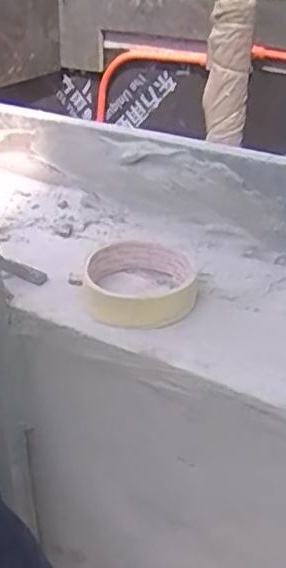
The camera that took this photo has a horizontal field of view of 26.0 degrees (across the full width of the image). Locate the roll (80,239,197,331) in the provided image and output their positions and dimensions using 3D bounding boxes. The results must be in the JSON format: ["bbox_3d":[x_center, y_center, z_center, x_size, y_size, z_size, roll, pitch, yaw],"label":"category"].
[{"bbox_3d":[-0.002,-0.001,0.452,0.079,0.026,0.079,1,30,0],"label":"roll"}]

